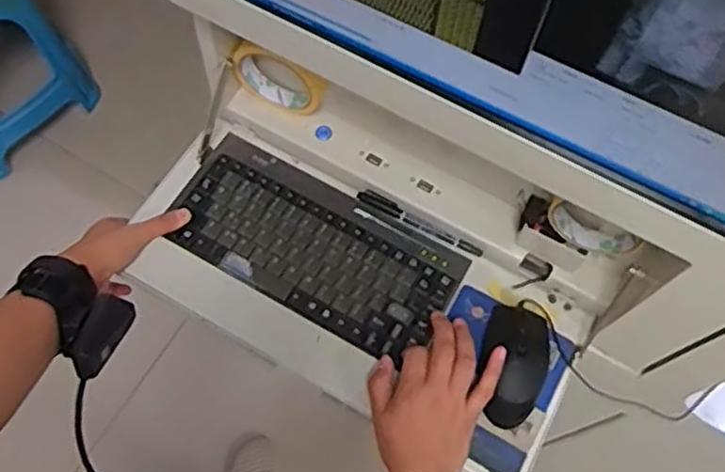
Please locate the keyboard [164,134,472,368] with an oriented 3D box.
[{"bbox_3d":[-0.051,0.013,0.717,0.288,0.015,0.135,29,68,9],"label":"keyboard"}]

